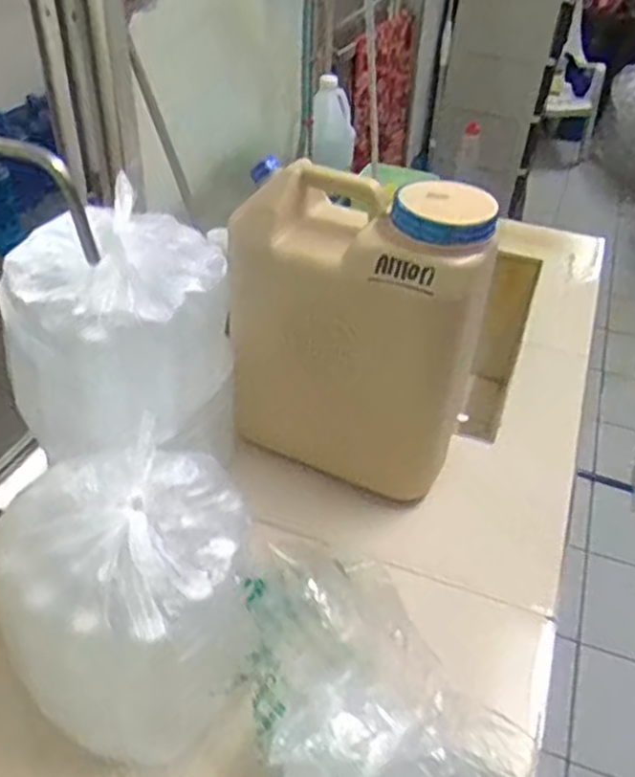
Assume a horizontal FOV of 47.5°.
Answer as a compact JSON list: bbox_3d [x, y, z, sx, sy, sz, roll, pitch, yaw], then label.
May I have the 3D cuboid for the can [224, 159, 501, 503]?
[{"bbox_3d":[0.041,-0.072,0.931,0.305,0.372,0.152,20,42,20],"label":"can"}]

